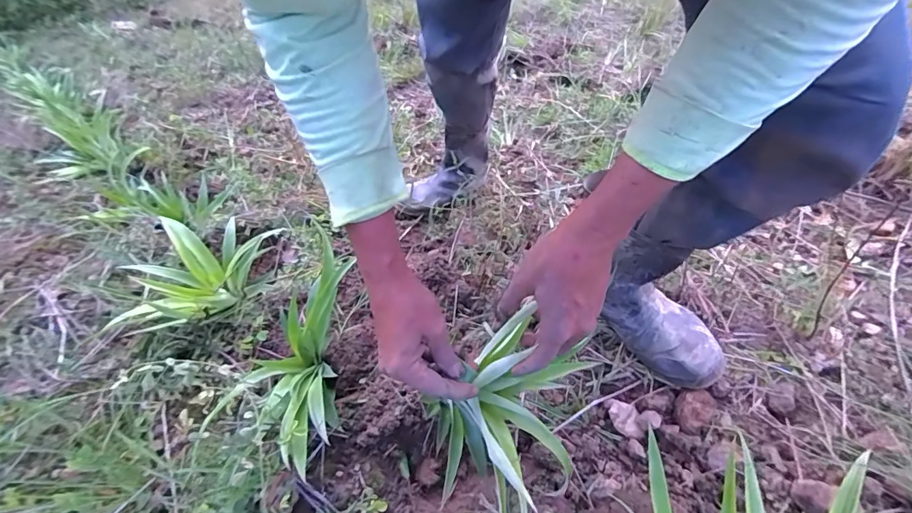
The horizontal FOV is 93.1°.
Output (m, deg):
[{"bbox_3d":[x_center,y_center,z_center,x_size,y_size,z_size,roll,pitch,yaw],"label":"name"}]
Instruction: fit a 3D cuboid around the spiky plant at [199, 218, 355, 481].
[{"bbox_3d":[-0.259,0.133,0.683,0.174,0.191,0.339,0,70,0],"label":"spiky plant"}]

